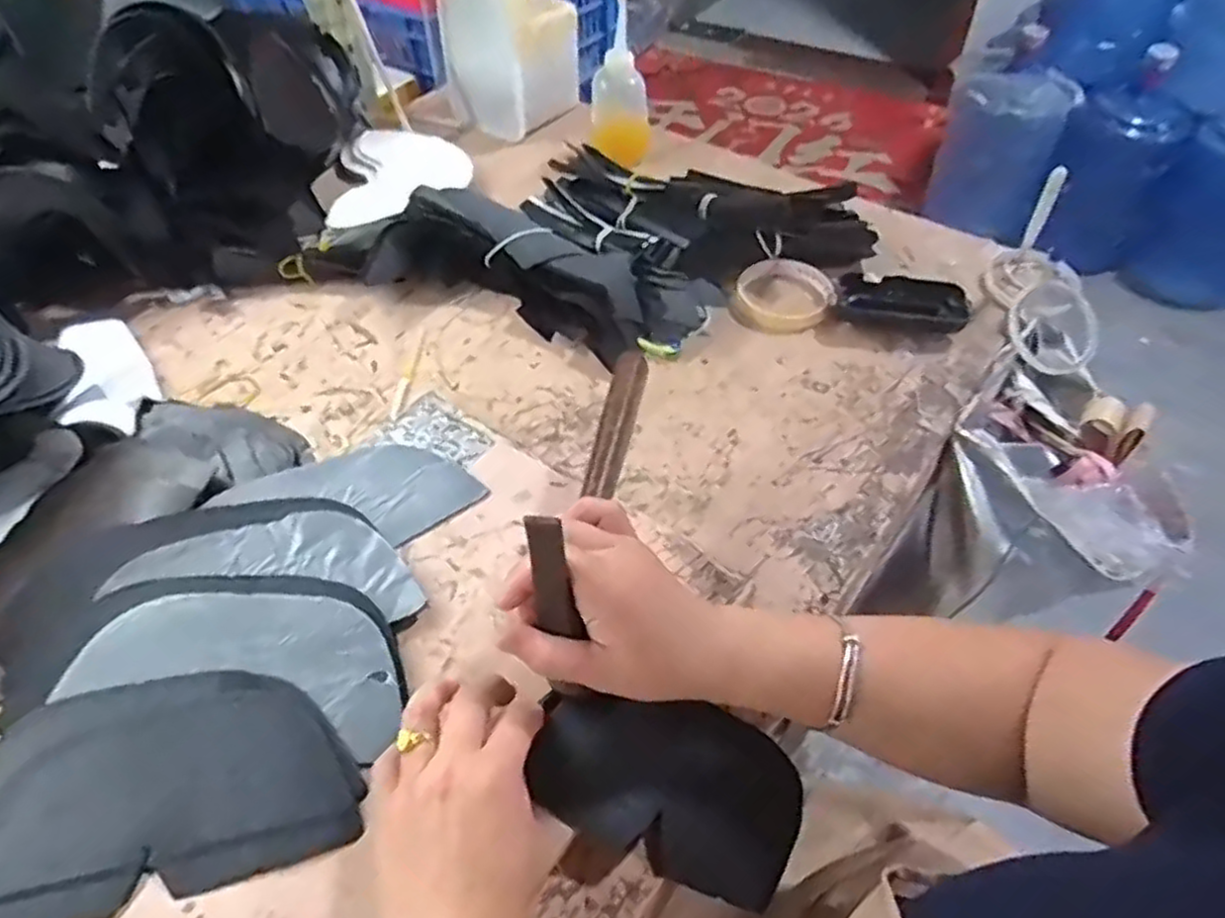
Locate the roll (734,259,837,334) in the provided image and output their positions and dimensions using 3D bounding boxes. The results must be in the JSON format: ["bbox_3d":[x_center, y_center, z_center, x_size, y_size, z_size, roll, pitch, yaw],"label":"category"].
[{"bbox_3d":[0.158,-0.152,0.689,0.088,0.021,0.087,-1,50,1],"label":"roll"}]

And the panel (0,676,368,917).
[{"bbox_3d":[-0.246,0.174,0.397,0.210,0.016,0.110,-13,50,-8],"label":"panel"}]

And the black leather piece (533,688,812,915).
[{"bbox_3d":[0.031,0.177,0.408,0.146,0.010,0.087,20,69,0],"label":"black leather piece"}]

